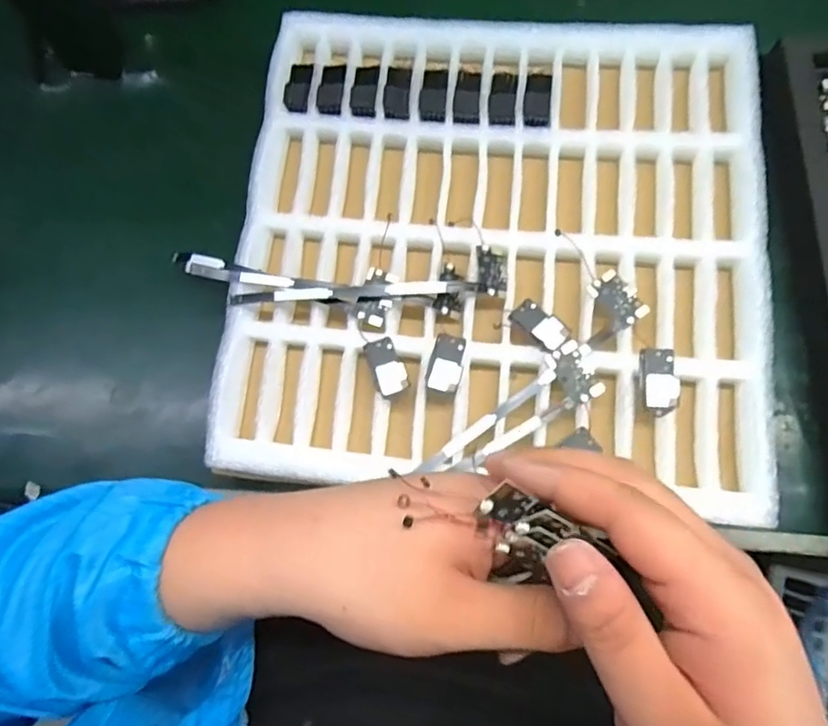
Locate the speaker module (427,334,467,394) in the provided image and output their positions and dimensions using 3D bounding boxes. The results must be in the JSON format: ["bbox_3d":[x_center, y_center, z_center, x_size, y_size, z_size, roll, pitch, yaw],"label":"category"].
[{"bbox_3d":[0.021,0.001,0.359,0.021,0.009,0.036,9,79,1],"label":"speaker module"}]

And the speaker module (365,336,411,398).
[{"bbox_3d":[-0.016,0.002,0.360,0.018,0.007,0.038,-19,80,-4],"label":"speaker module"}]

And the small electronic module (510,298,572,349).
[{"bbox_3d":[0.080,-0.024,0.358,0.035,0.004,0.018,42,94,14],"label":"small electronic module"}]

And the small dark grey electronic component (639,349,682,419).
[{"bbox_3d":[0.147,0.012,0.345,0.021,0.012,0.040,2,79,-1],"label":"small dark grey electronic component"}]

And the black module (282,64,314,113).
[{"bbox_3d":[-0.085,-0.204,0.422,0.020,0.010,0.045,7,79,0],"label":"black module"}]

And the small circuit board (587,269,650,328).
[{"bbox_3d":[0.129,-0.041,0.362,0.024,0.011,0.036,-30,81,-6],"label":"small circuit board"}]

